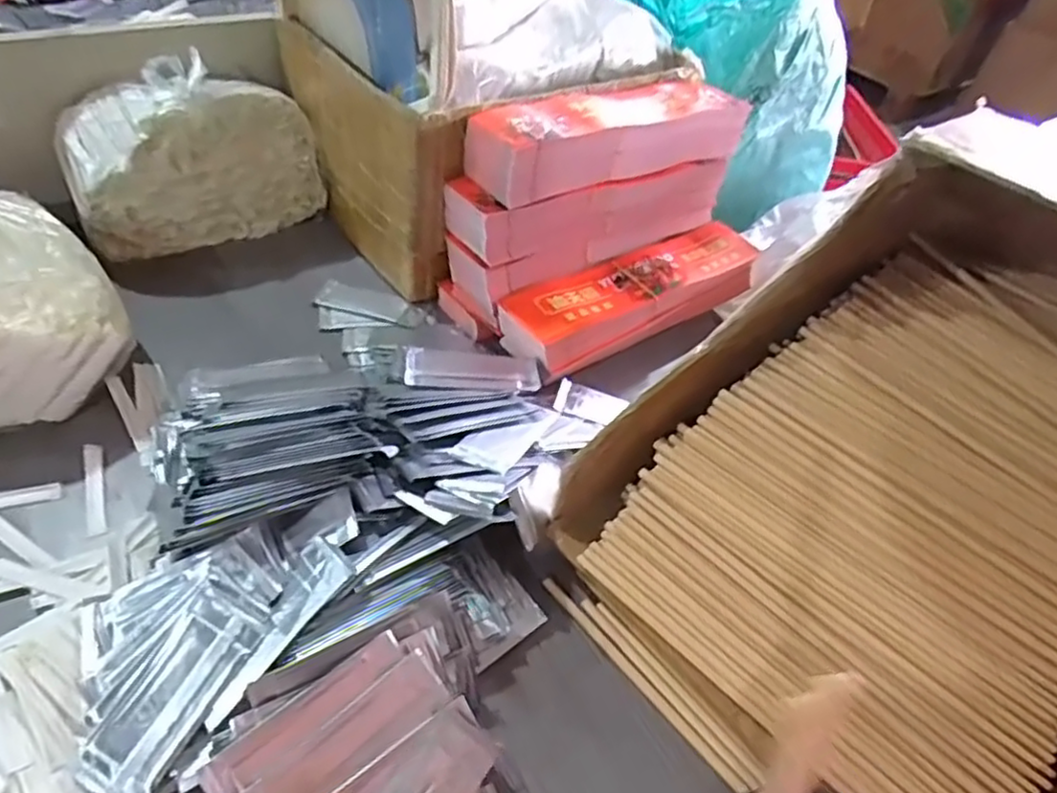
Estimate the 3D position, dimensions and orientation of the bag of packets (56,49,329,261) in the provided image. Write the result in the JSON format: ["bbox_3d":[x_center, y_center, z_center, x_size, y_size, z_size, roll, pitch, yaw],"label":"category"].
[{"bbox_3d":[-0.372,-0.266,0.753,0.254,0.168,0.097,-22,54,-27],"label":"bag of packets"}]

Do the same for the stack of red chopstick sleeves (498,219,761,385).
[{"bbox_3d":[0.127,-0.116,0.759,0.344,0.058,0.098,-26,56,-30],"label":"stack of red chopstick sleeves"}]

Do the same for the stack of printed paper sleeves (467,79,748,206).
[{"bbox_3d":[0.093,-0.279,0.704,0.334,0.068,0.088,-25,56,-29],"label":"stack of printed paper sleeves"}]

